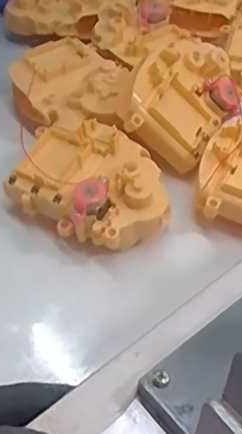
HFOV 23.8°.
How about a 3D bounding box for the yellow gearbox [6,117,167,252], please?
[{"bbox_3d":[-0.016,-0.020,0.349,0.098,0.035,0.071,28,56,23],"label":"yellow gearbox"}]

